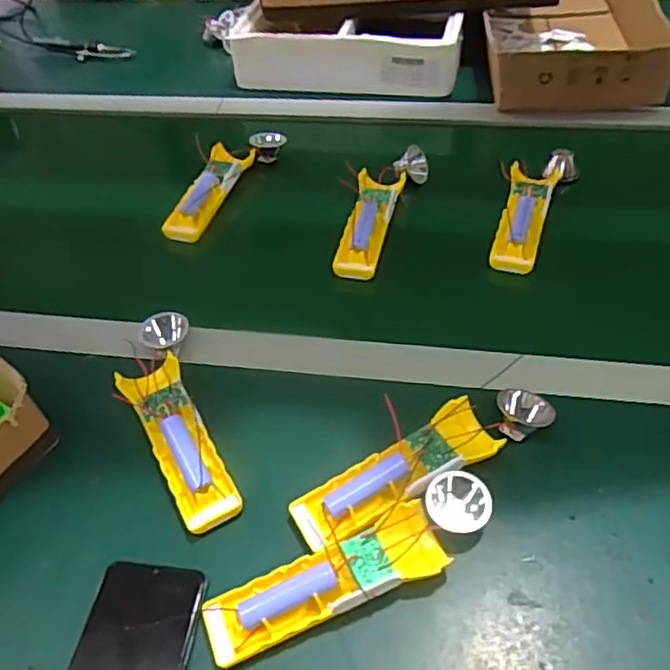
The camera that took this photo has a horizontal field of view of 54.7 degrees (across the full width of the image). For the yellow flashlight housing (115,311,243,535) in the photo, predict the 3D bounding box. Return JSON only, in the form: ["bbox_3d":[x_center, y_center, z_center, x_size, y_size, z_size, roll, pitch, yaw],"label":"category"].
[{"bbox_3d":[-0.131,0.064,0.525,0.062,0.031,0.202,-20,49,-13],"label":"yellow flashlight housing"}]

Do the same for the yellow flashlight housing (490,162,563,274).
[{"bbox_3d":[0.206,-0.133,0.689,0.052,0.029,0.172,11,49,15],"label":"yellow flashlight housing"}]

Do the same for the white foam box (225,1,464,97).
[{"bbox_3d":[0.015,-0.409,0.920,0.316,0.090,0.101,9,49,13],"label":"white foam box"}]

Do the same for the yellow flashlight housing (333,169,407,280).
[{"bbox_3d":[0.037,-0.123,0.697,0.048,0.025,0.154,8,49,12],"label":"yellow flashlight housing"}]

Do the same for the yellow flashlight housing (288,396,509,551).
[{"bbox_3d":[0.046,0.103,0.474,0.157,0.028,0.048,-26,51,-18],"label":"yellow flashlight housing"}]

